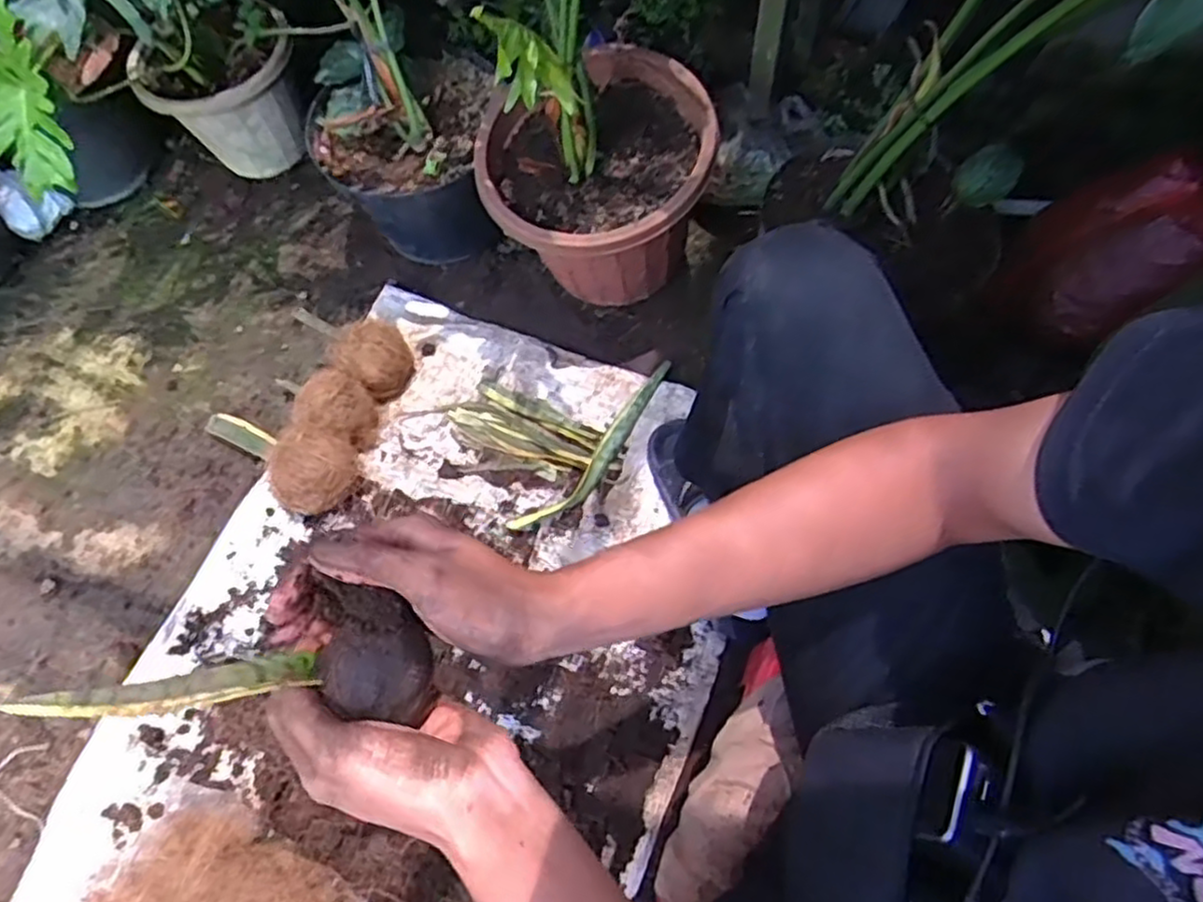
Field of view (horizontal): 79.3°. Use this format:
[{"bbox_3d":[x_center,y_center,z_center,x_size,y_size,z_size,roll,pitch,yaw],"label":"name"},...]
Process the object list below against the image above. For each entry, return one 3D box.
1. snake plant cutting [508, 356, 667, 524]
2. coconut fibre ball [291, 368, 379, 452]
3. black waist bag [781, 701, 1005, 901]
[{"bbox_3d":[0.004,-0.001,0.938,0.048,0.030,0.296,36,71,22],"label":"snake plant cutting"},{"bbox_3d":[-0.343,-0.045,0.947,0.088,0.087,0.090,-3,61,5],"label":"coconut fibre ball"},{"bbox_3d":[0.165,0.231,0.418,0.060,0.141,0.186,29,76,-12],"label":"black waist bag"}]

